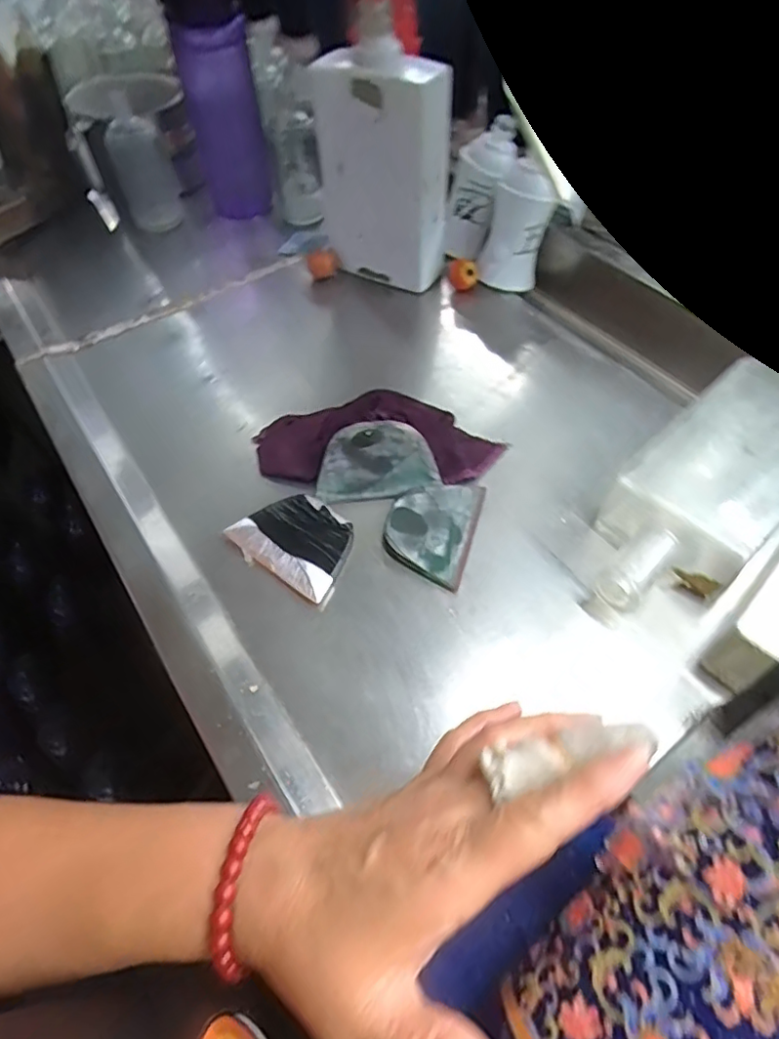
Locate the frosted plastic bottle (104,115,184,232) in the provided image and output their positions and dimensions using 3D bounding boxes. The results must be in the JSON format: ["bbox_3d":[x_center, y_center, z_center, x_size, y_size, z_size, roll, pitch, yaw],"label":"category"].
[{"bbox_3d":[-0.268,-0.379,0.641,0.060,0.103,0.060,-21,55,-10],"label":"frosted plastic bottle"}]

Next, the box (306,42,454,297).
[{"bbox_3d":[-0.005,-0.303,0.522,0.107,0.175,0.063,29,62,24],"label":"box"}]

